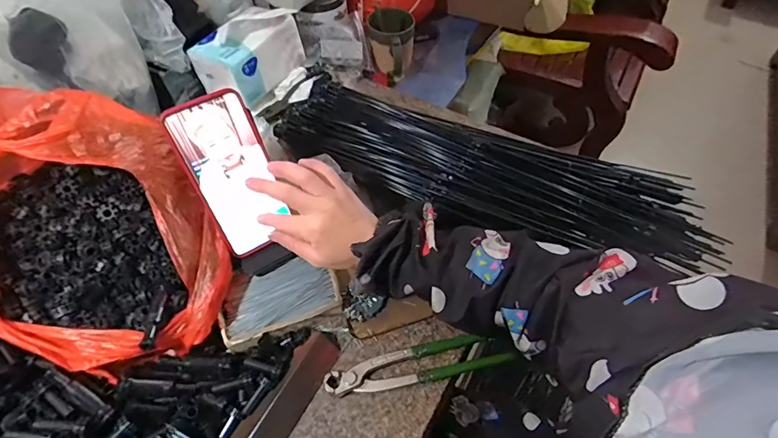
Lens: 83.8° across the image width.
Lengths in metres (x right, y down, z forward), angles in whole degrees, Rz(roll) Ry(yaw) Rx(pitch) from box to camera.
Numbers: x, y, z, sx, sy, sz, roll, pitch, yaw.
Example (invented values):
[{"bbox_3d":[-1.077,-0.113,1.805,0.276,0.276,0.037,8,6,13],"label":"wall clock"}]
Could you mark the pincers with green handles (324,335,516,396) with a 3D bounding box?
[{"bbox_3d":[0.031,0.152,0.455,0.190,0.019,0.038,-11,54,-5],"label":"pincers with green handles"}]

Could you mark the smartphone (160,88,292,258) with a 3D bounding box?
[{"bbox_3d":[-0.155,-0.044,0.439,0.077,0.158,0.015,-29,26,-19],"label":"smartphone"}]

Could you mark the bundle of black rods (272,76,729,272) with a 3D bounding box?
[{"bbox_3d":[0.119,-0.088,0.584,0.578,0.077,0.214,19,57,16],"label":"bundle of black rods"}]

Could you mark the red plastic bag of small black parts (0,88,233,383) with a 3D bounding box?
[{"bbox_3d":[-0.284,0.012,0.422,0.211,0.168,0.236,-16,55,-9],"label":"red plastic bag of small black parts"}]

